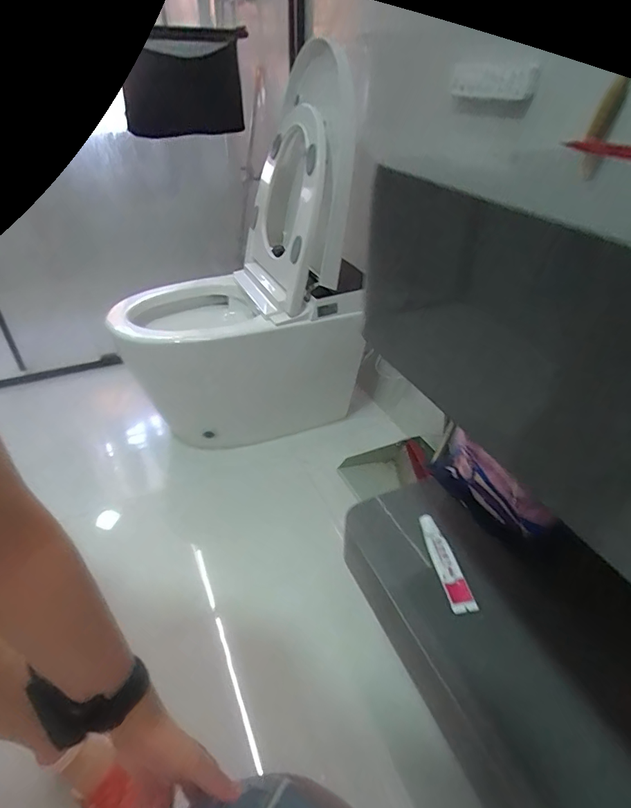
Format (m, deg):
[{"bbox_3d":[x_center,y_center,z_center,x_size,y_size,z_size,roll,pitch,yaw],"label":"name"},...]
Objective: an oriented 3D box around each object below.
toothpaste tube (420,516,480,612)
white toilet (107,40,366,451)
[{"bbox_3d":[0.156,0.190,0.537,0.029,0.024,0.119,-8,36,-9],"label":"toothpaste tube"},{"bbox_3d":[-0.204,-0.316,1.138,0.575,0.870,0.413,-18,38,-22],"label":"white toilet"}]

